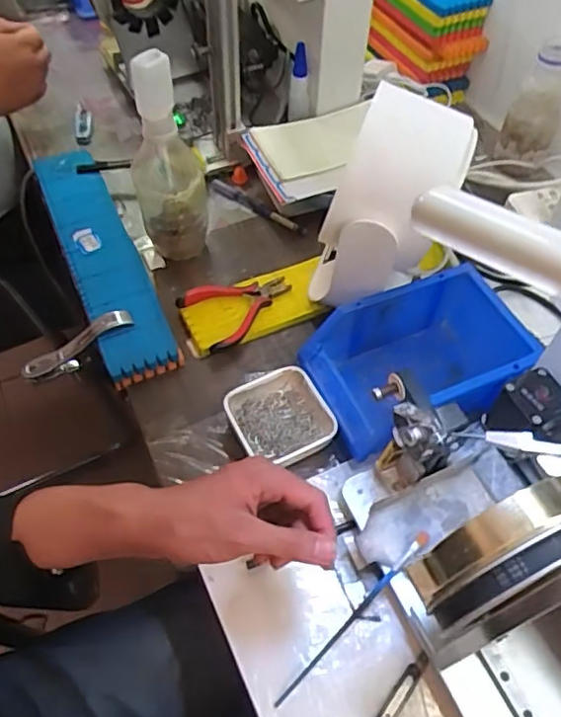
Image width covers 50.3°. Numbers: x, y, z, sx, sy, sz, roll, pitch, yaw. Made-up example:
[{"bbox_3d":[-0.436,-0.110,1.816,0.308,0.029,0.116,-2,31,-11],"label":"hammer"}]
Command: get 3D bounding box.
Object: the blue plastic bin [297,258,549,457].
[{"bbox_3d":[0.133,0.004,0.566,0.204,0.101,0.115,-22,57,-16],"label":"blue plastic bin"}]

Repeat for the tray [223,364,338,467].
[{"bbox_3d":[0.000,0.058,0.546,0.082,0.036,0.089,-24,58,-18],"label":"tray"}]

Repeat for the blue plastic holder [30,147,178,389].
[{"bbox_3d":[-0.208,-0.126,0.684,0.074,0.034,0.378,-20,57,-15],"label":"blue plastic holder"}]

